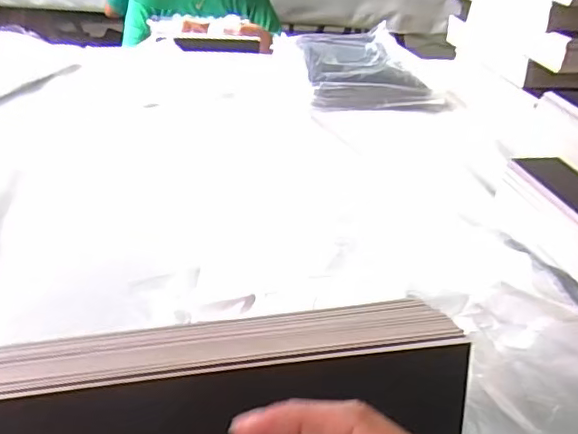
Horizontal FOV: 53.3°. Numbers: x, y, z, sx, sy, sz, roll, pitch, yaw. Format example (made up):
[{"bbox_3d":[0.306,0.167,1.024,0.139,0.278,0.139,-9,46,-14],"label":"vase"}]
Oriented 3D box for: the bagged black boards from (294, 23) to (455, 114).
[{"bbox_3d":[0.164,-0.334,1.277,0.289,0.074,0.350,0,32,-8],"label":"bagged black boards"}]

